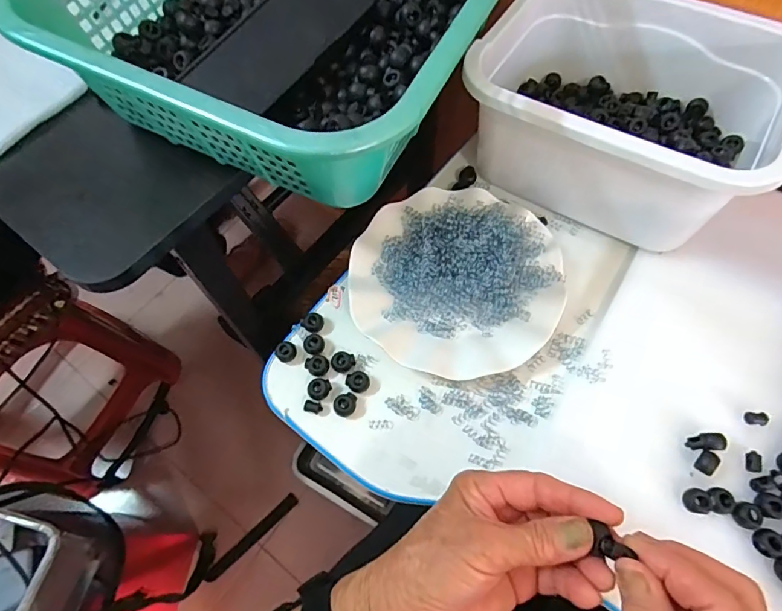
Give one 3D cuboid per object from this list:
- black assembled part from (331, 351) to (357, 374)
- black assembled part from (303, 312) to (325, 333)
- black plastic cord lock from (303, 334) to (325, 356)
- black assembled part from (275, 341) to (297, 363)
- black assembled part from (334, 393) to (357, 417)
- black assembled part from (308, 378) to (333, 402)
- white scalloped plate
[{"bbox_3d":[-0.040,0.048,0.393,0.019,0.013,0.016,7,65,5],"label":"black assembled part"},{"bbox_3d":[-0.068,0.016,0.409,0.018,0.015,0.017,-1,65,1],"label":"black assembled part"},{"bbox_3d":[-0.066,0.034,0.402,0.017,0.015,0.016,-1,65,1],"label":"black plastic cord lock"},{"bbox_3d":[-0.089,0.040,0.397,0.017,0.014,0.014,-35,69,-14],"label":"black assembled part"},{"bbox_3d":[-0.036,0.080,0.375,0.017,0.007,0.020,39,72,17],"label":"black assembled part"},{"bbox_3d":[-0.059,0.069,0.381,0.017,0.010,0.018,-1,65,1],"label":"black assembled part"},{"bbox_3d":[0.057,-0.027,0.414,0.178,0.032,0.176,-1,65,1],"label":"white scalloped plate"}]

